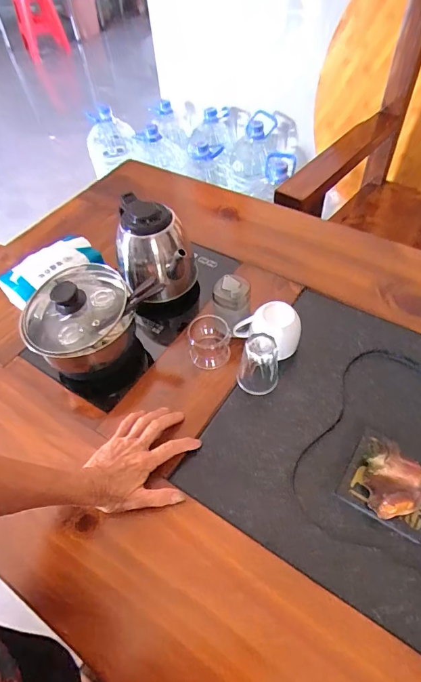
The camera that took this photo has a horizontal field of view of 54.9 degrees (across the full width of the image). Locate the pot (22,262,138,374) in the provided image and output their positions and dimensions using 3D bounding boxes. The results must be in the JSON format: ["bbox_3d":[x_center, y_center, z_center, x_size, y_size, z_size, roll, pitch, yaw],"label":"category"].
[{"bbox_3d":[-0.195,-0.033,0.608,0.155,0.139,0.157,-2,50,3],"label":"pot"}]

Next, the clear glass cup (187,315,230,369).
[{"bbox_3d":[-0.002,0.002,0.620,0.060,0.052,0.064,-2,50,3],"label":"clear glass cup"}]

